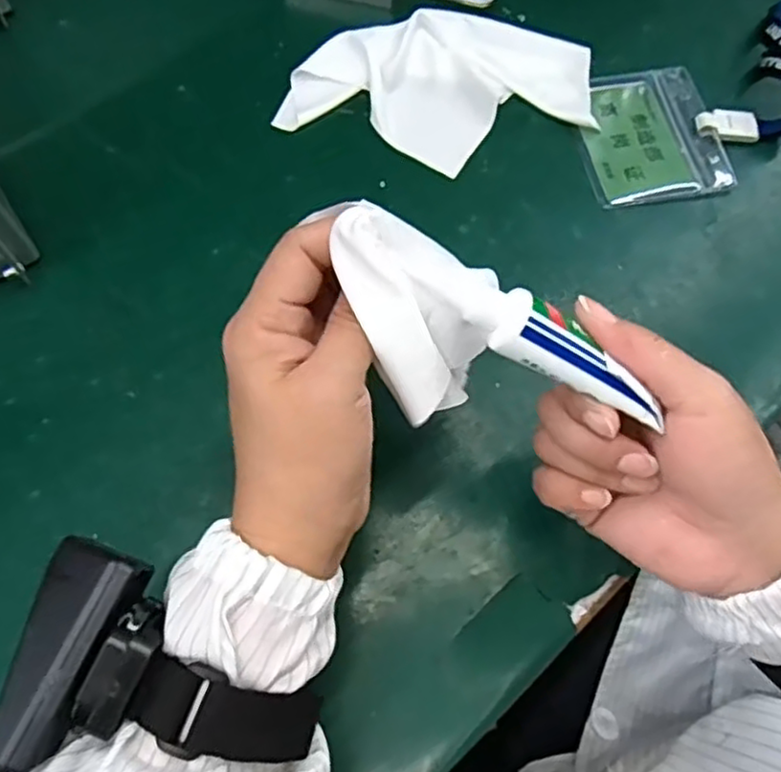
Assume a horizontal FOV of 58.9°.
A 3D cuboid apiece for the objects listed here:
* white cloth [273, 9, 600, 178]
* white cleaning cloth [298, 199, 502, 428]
[{"bbox_3d":[0.035,-0.190,0.434,0.180,0.015,0.117,17,68,5],"label":"white cloth"},{"bbox_3d":[0.011,-0.032,0.256,0.050,0.057,0.066,-27,71,-12],"label":"white cleaning cloth"}]

